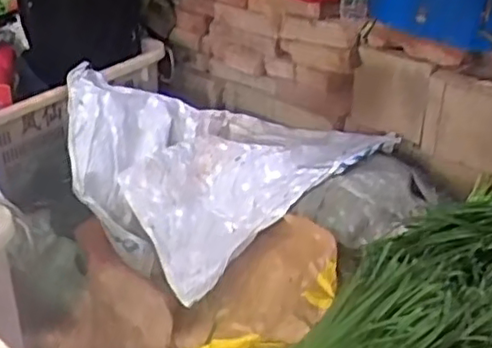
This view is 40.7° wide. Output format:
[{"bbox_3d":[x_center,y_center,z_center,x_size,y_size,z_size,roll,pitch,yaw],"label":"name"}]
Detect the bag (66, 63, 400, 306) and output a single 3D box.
[{"bbox_3d":[-0.102,-0.064,1.559,0.594,0.186,0.647,-20,36,-28],"label":"bag"}]

